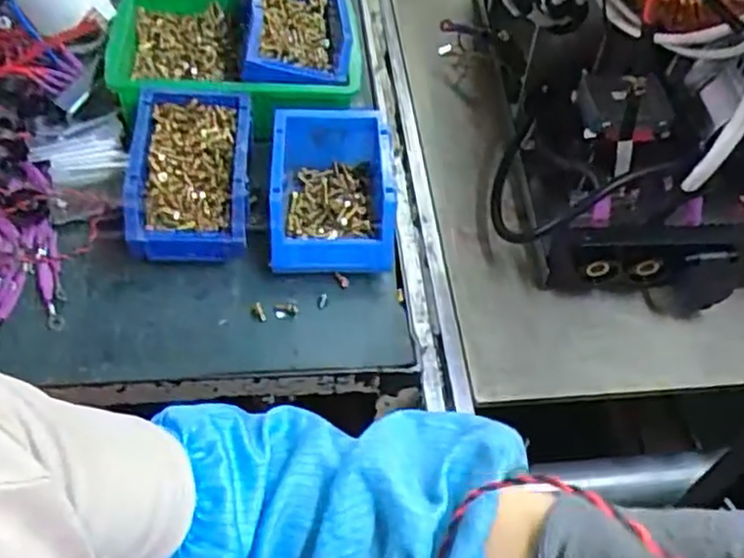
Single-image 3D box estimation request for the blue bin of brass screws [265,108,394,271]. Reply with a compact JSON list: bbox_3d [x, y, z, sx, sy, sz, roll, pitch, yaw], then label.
[{"bbox_3d":[-0.036,-0.082,0.655,0.109,0.068,0.155,0,53,-4],"label":"blue bin of brass screws"}]

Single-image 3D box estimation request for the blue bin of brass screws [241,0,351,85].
[{"bbox_3d":[-0.079,-0.268,0.730,0.111,0.059,0.166,-1,53,-4],"label":"blue bin of brass screws"}]

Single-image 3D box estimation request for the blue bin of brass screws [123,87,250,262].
[{"bbox_3d":[-0.165,-0.100,0.654,0.105,0.057,0.166,0,53,-3],"label":"blue bin of brass screws"}]

